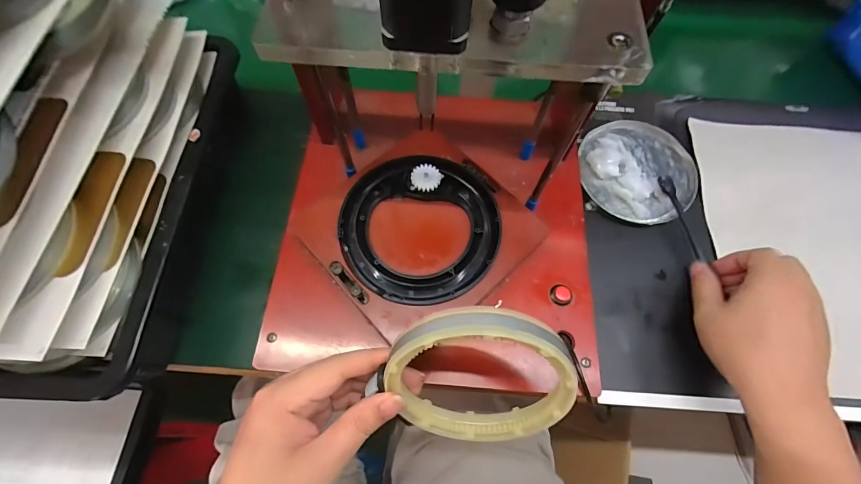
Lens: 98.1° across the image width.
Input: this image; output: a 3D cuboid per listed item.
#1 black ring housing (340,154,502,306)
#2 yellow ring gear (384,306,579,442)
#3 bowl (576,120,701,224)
[{"bbox_3d":[-0.008,-0.016,0.314,0.130,0.020,0.135,0,66,-1],"label":"black ring housing"},{"bbox_3d":[0.032,0.089,0.244,0.117,0.137,0.016,-10,36,14],"label":"yellow ring gear"},{"bbox_3d":[0.234,-0.084,0.426,0.123,0.021,0.129,0,66,-1],"label":"bowl"}]

